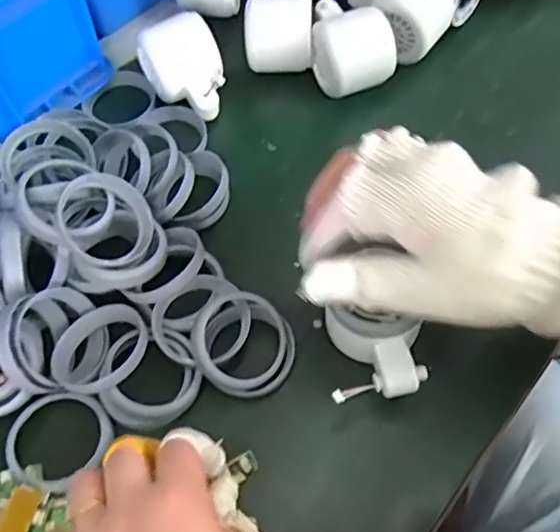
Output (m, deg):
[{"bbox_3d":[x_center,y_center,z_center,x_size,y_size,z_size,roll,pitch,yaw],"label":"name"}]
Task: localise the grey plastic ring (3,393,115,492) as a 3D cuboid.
[{"bbox_3d":[-0.130,0.100,0.342,0.056,0.013,0.056,-1,61,2],"label":"grey plastic ring"}]

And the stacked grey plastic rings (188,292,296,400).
[{"bbox_3d":[-0.023,0.049,0.358,0.063,0.020,0.059,8,65,-18],"label":"stacked grey plastic rings"}]

